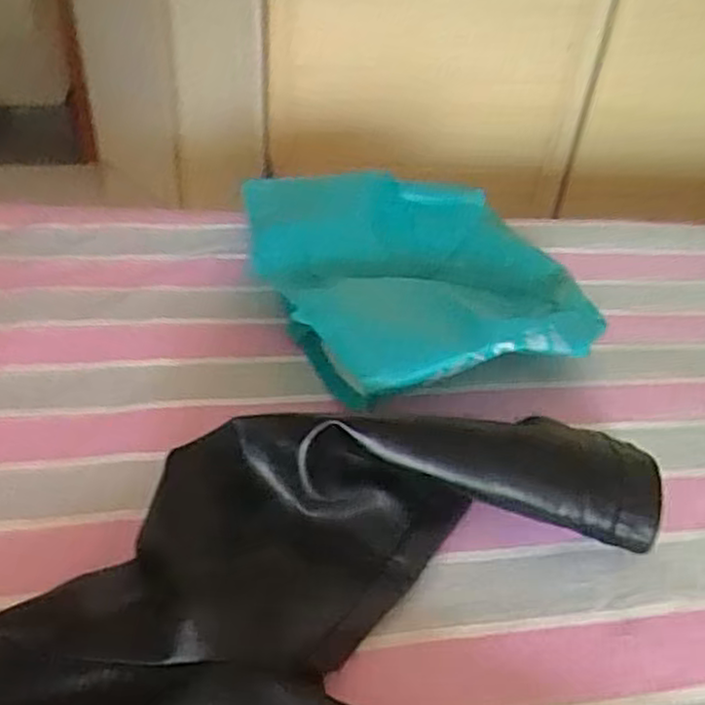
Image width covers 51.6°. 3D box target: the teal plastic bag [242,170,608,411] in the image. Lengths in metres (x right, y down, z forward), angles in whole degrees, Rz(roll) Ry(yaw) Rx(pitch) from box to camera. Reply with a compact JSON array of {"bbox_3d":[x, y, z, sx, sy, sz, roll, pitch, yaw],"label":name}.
[{"bbox_3d":[0.067,-0.091,0.801,0.324,0.103,0.395,-11,44,-19],"label":"teal plastic bag"}]

